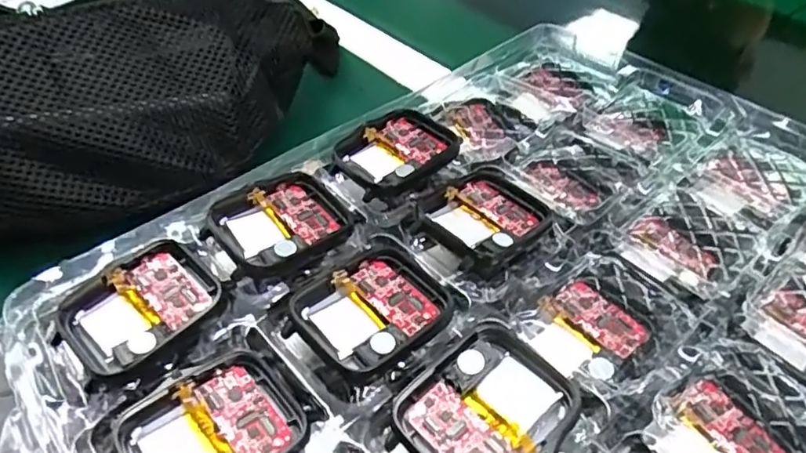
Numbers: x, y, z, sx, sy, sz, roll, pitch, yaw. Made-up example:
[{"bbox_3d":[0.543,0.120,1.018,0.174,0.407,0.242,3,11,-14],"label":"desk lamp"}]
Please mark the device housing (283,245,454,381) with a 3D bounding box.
[{"bbox_3d":[-0.009,0.025,0.184,0.047,0.005,0.038,-29,49,-26],"label":"device housing"}]

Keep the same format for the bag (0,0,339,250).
[{"bbox_3d":[-0.167,-0.093,0.363,0.166,0.096,0.292,32,53,29],"label":"bag"}]

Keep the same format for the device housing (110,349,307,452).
[{"bbox_3d":[-0.050,0.054,0.158,0.045,0.007,0.040,-34,51,-30],"label":"device housing"}]

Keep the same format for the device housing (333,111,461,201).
[{"bbox_3d":[-0.001,-0.031,0.240,0.046,0.010,0.037,-25,49,-23],"label":"device housing"}]

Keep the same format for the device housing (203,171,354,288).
[{"bbox_3d":[-0.044,-0.001,0.209,0.046,0.006,0.040,-24,49,-22],"label":"device housing"}]

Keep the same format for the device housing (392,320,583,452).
[{"bbox_3d":[0.024,0.050,0.160,0.044,0.013,0.037,-32,50,-28],"label":"device housing"}]

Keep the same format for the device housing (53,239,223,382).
[{"bbox_3d":[-0.080,0.025,0.184,0.045,0.011,0.036,-31,52,-28],"label":"device housing"}]

